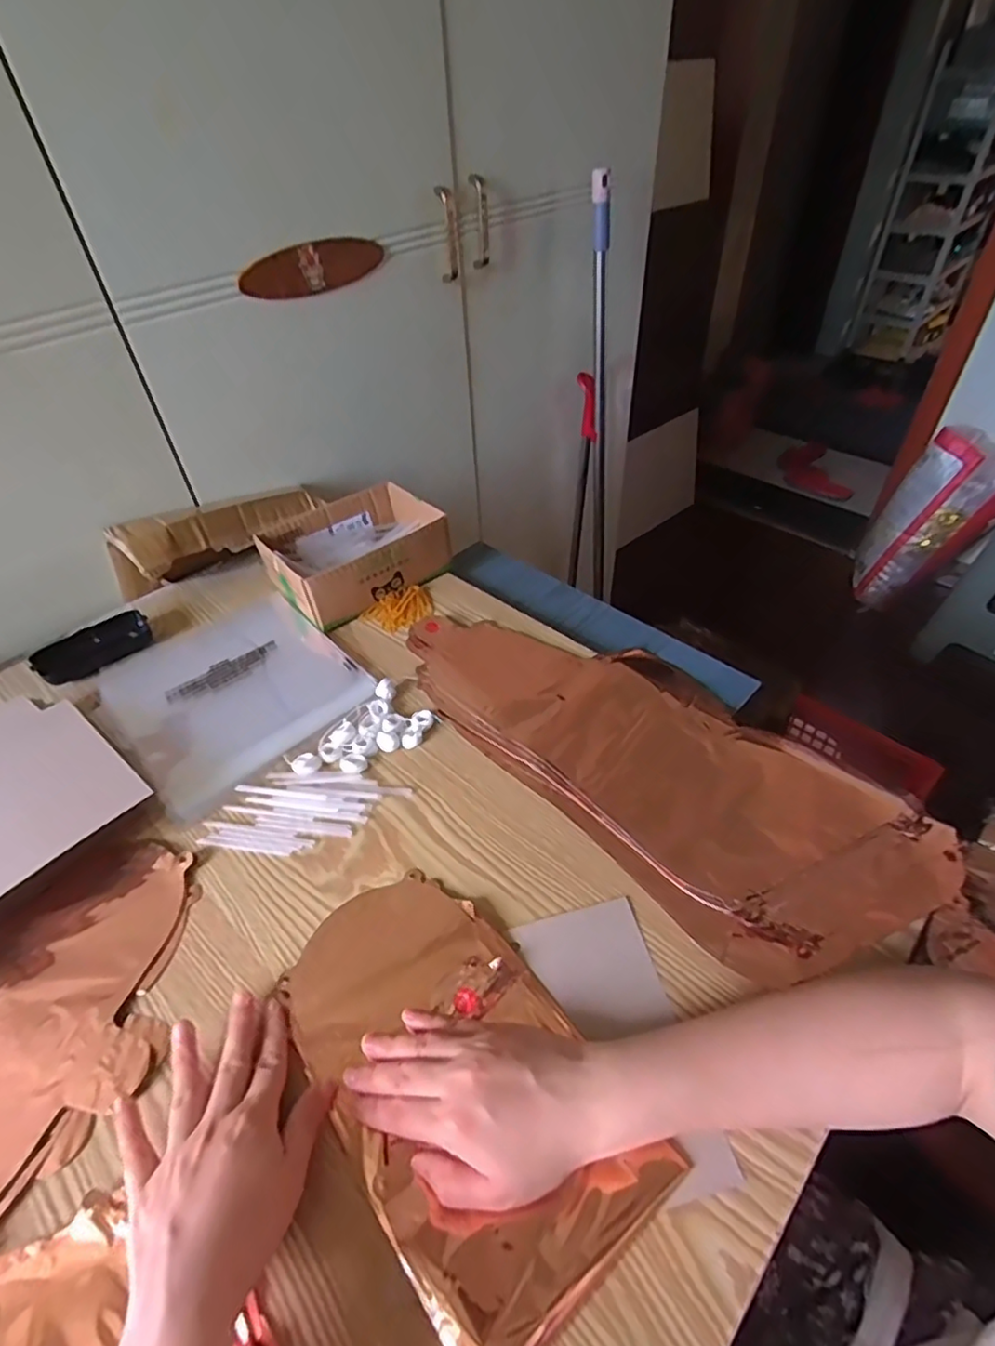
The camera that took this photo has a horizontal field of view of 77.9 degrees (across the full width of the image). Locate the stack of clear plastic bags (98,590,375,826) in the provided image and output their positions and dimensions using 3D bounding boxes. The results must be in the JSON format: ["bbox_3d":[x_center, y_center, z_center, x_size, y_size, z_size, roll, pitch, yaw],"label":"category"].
[{"bbox_3d":[-0.258,0.013,0.603,0.206,0.012,0.216,-35,52,-28],"label":"stack of clear plastic bags"}]

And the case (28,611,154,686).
[{"bbox_3d":[-0.425,-0.028,0.651,0.054,0.022,0.109,31,54,31],"label":"case"}]

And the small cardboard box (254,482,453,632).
[{"bbox_3d":[-0.160,-0.137,0.704,0.177,0.070,0.130,-30,50,-25],"label":"small cardboard box"}]

